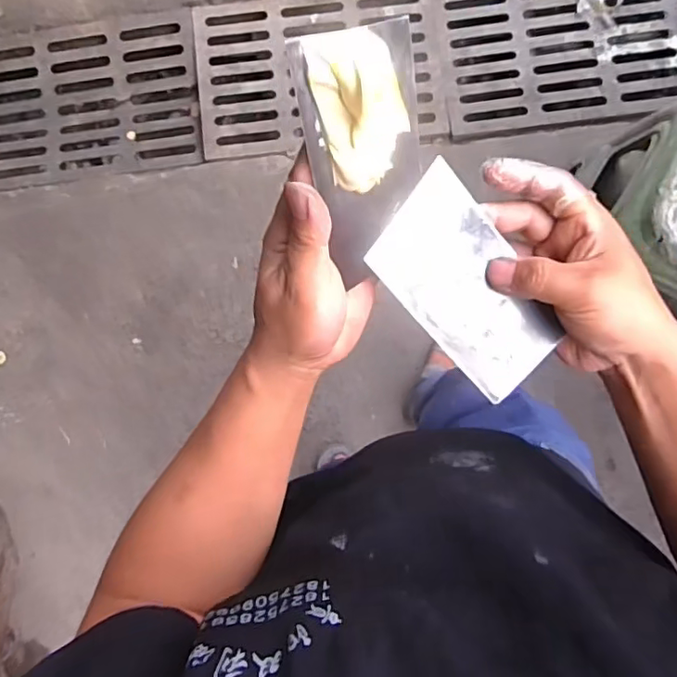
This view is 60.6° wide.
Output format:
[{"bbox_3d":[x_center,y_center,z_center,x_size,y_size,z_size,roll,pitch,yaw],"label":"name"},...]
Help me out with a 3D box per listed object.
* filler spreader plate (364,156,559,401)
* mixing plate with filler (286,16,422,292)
[{"bbox_3d":[0.080,-0.031,0.355,0.074,0.007,0.132,-44,103,-3],"label":"filler spreader plate"},{"bbox_3d":[0.019,-0.094,0.299,0.070,0.126,0.013,-37,48,-22],"label":"mixing plate with filler"}]

